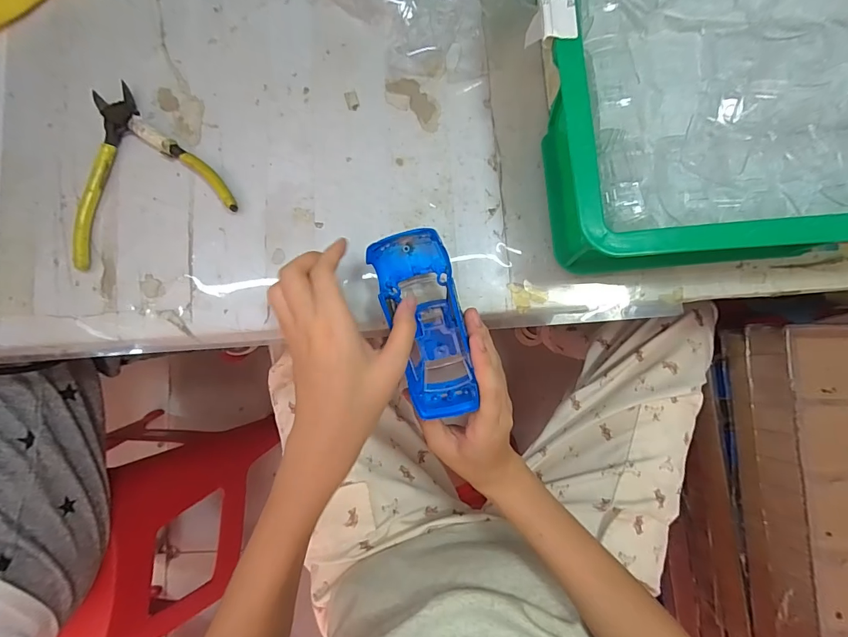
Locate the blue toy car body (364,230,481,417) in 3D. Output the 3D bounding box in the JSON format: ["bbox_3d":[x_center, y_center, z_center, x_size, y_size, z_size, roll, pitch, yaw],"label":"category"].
[{"bbox_3d":[0.003,0.002,0.299,0.052,0.044,0.130,-16,101,2],"label":"blue toy car body"}]

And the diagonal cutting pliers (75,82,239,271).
[{"bbox_3d":[-0.236,-0.127,0.330,0.131,0.012,0.135,-22,82,1],"label":"diagonal cutting pliers"}]

